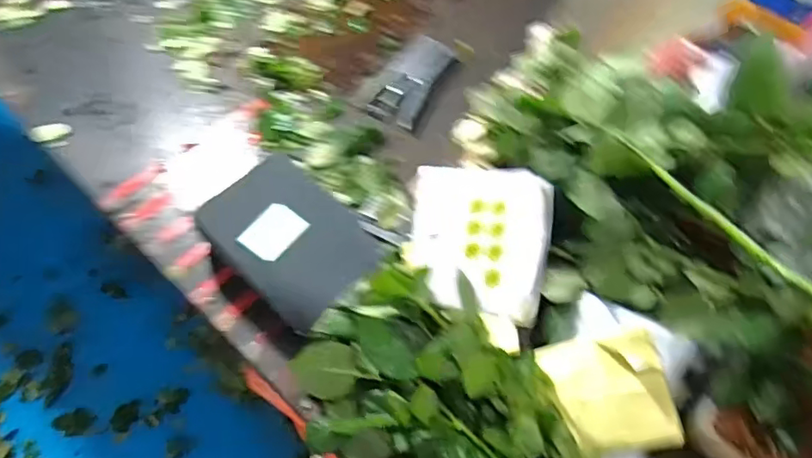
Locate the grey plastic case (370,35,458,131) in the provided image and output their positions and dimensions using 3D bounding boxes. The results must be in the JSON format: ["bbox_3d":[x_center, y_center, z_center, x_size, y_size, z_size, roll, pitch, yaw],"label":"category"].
[{"bbox_3d":[0.014,-0.238,0.906,0.085,0.021,0.185,26,59,12],"label":"grey plastic case"}]

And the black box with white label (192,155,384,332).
[{"bbox_3d":[-0.143,0.013,0.718,0.196,0.057,0.160,37,61,18],"label":"black box with white label"}]

